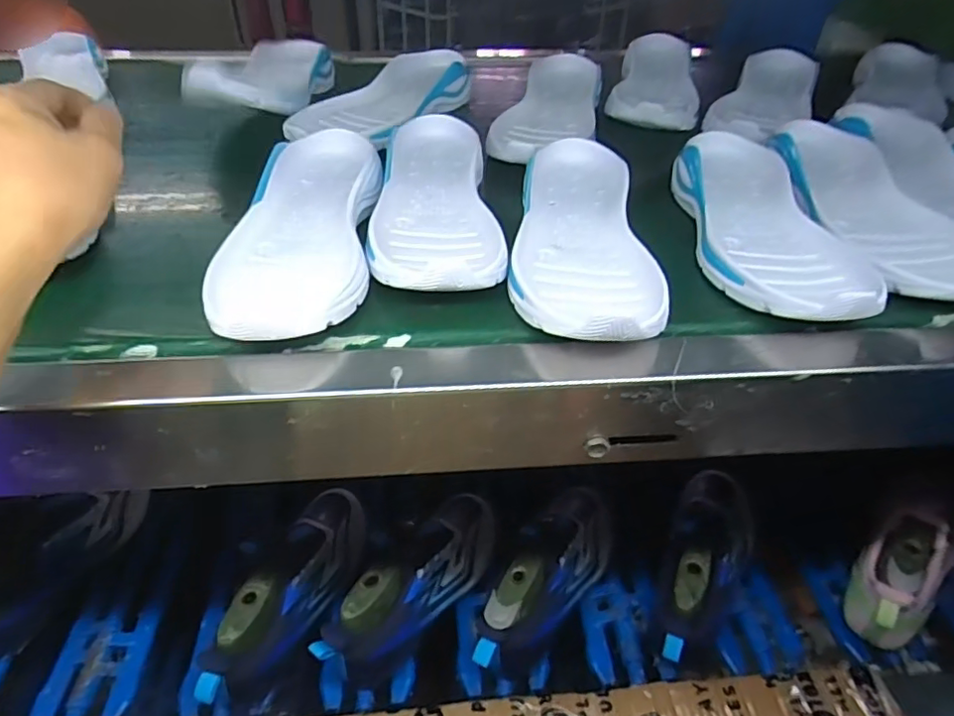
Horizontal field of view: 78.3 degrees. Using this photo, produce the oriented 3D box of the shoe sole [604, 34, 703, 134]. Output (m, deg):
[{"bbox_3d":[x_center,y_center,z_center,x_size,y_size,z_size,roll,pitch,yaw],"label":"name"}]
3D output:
[{"bbox_3d":[0.212,-0.324,0.684,0.095,0.039,0.237,13,44,11],"label":"shoe sole"}]

